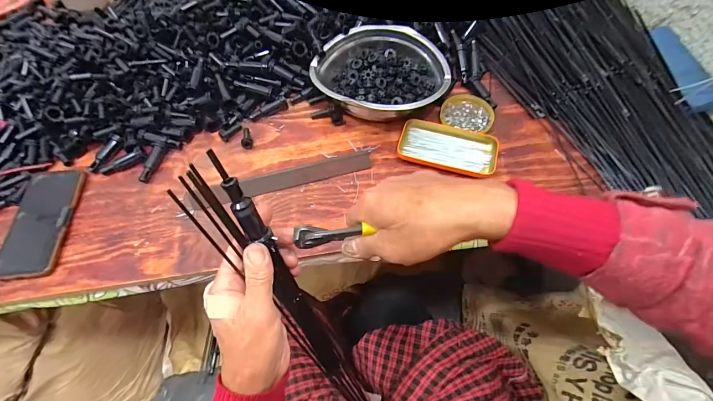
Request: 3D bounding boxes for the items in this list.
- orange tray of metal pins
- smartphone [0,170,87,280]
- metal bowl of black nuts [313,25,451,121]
[{"bbox_3d":[0.140,-0.084,0.508,0.142,0.015,0.075,16,62,10],"label":"orange tray of metal pins"},{"bbox_3d":[-0.444,0.028,0.469,0.079,0.011,0.168,-6,61,-2],"label":"smartphone"},{"bbox_3d":[0.039,-0.208,0.553,0.213,0.064,0.175,7,61,5],"label":"metal bowl of black nuts"}]

